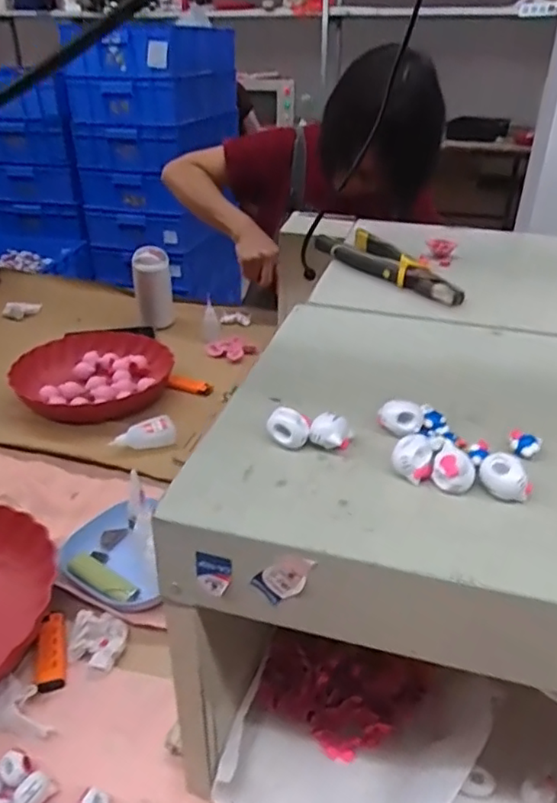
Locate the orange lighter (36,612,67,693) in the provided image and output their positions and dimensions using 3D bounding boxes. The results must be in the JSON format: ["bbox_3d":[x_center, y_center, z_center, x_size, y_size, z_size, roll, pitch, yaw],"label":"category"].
[{"bbox_3d":[-0.203,0.225,0.536,0.024,0.016,0.071,-11,32,-15],"label":"orange lighter"}]

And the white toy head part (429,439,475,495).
[{"bbox_3d":[0.095,0.036,0.323,0.022,0.018,0.023,10,33,19],"label":"white toy head part"}]

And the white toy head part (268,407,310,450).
[{"bbox_3d":[0.006,0.015,0.351,0.023,0.019,0.013,8,33,16],"label":"white toy head part"}]

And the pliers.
[{"bbox_3d":[0.120,-0.142,0.620,0.064,0.019,0.192,-19,35,-26],"label":"pliers"}]

